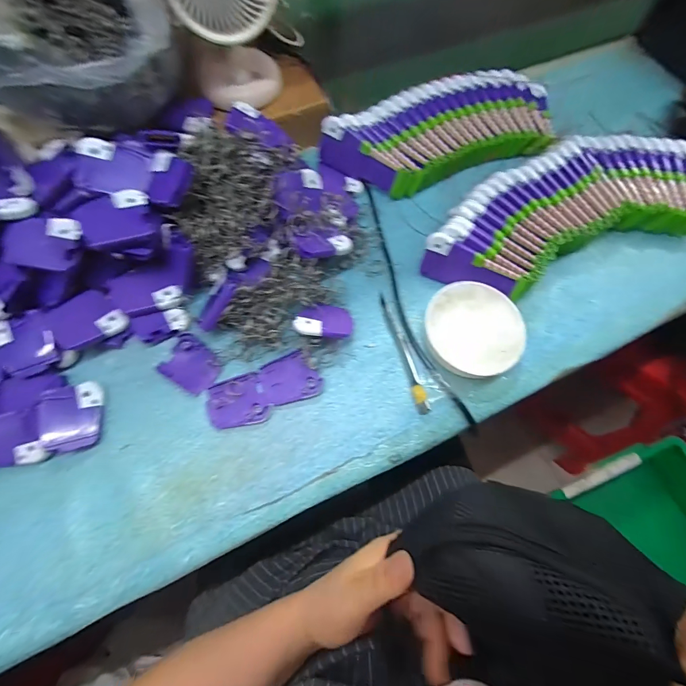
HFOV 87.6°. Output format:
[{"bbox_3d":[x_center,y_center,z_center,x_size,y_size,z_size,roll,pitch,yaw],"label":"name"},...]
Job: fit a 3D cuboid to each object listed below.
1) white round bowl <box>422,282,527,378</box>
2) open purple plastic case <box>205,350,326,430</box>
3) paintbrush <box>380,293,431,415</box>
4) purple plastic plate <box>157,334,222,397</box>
[{"bbox_3d":[0.142,-0.015,0.396,0.097,0.030,0.107,-2,69,-3],"label":"white round bowl"},{"bbox_3d":[-0.082,0.050,0.374,0.114,0.009,0.052,-23,71,-10],"label":"open purple plastic case"},{"bbox_3d":[0.066,0.010,0.394,0.013,0.010,0.139,-15,70,-8],"label":"paintbrush"},{"bbox_3d":[-0.160,0.022,0.379,0.060,0.005,0.048,31,71,10],"label":"purple plastic plate"}]

